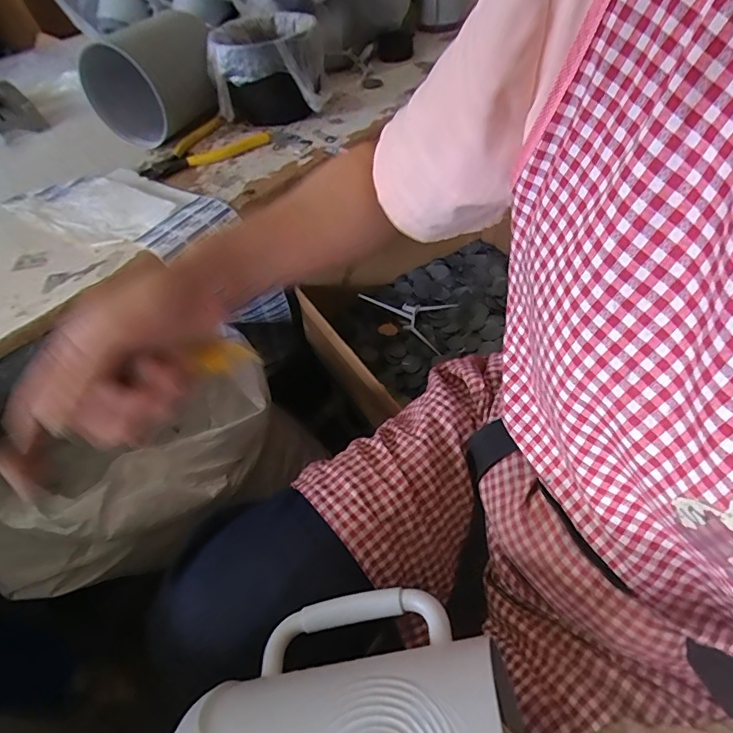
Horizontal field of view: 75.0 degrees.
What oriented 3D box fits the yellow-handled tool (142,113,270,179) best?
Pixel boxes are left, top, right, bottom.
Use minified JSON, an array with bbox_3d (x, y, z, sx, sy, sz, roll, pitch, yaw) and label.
[{"bbox_3d":[-0.235,-0.310,0.673,0.179,0.014,0.105,-34,56,-21],"label":"yellow-handled tool"}]

